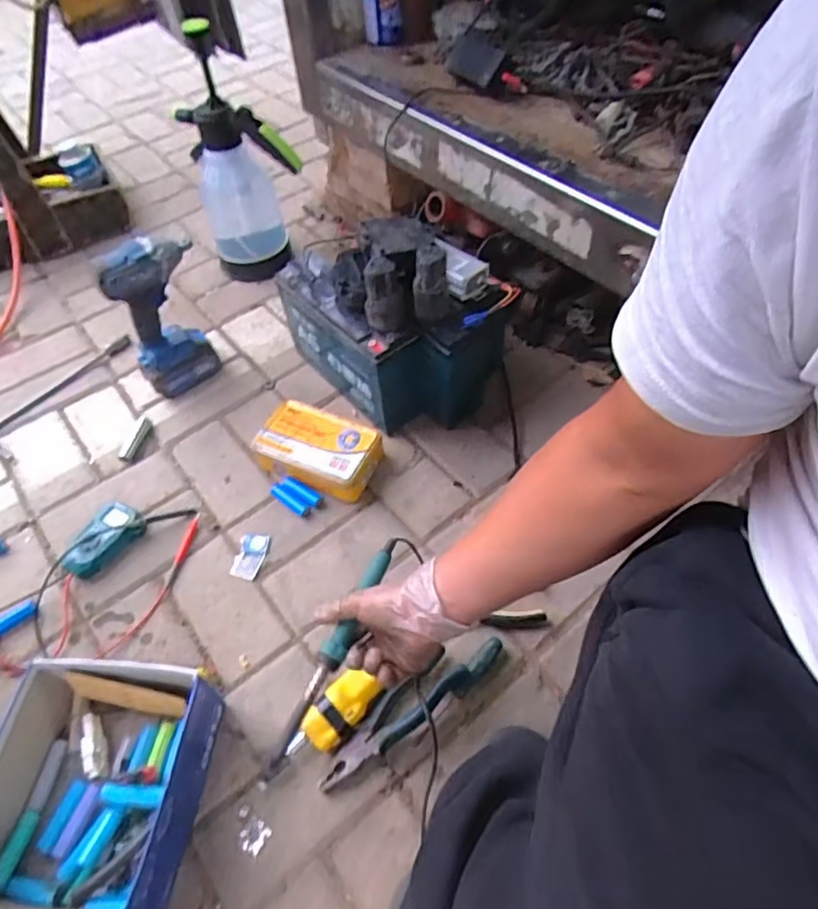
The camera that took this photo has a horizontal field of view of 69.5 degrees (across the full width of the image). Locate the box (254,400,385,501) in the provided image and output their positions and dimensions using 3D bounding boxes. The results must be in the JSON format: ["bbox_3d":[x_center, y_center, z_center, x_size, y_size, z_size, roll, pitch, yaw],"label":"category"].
[{"bbox_3d":[-0.128,-0.011,0.862,0.174,0.053,0.110,18,57,16],"label":"box"}]

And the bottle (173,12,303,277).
[{"bbox_3d":[-0.295,-0.498,1.047,0.177,0.372,0.160,-18,55,-9],"label":"bottle"}]

